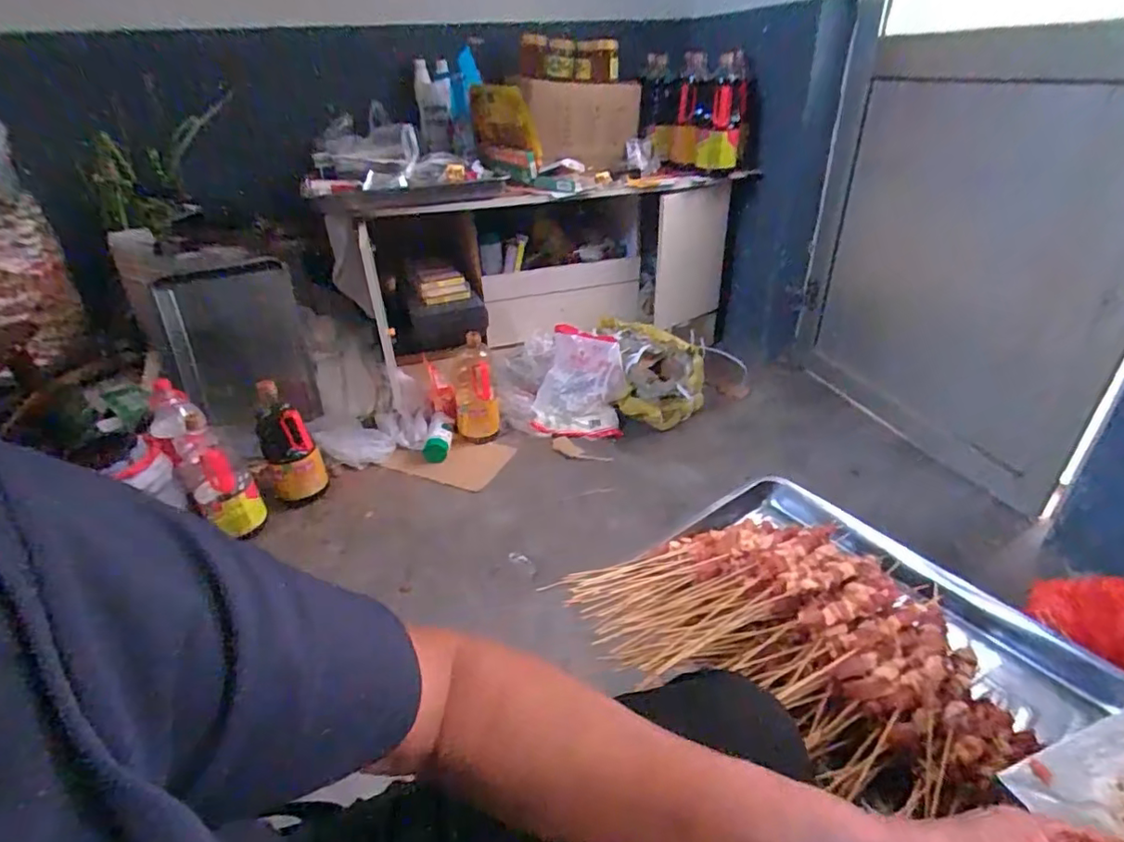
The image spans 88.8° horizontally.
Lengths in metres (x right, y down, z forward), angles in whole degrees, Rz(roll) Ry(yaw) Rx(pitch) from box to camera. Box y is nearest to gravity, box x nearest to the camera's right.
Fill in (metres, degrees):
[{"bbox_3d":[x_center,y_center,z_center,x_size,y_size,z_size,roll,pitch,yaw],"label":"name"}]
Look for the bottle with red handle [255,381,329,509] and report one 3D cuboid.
[{"bbox_3d":[-0.608,0.060,1.281,0.109,0.275,0.100,-17,34,-24],"label":"bottle with red handle"}]

